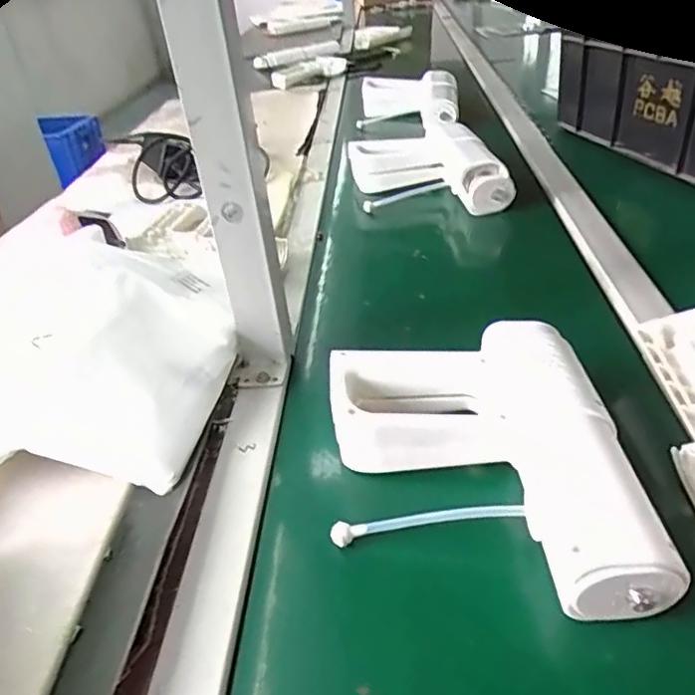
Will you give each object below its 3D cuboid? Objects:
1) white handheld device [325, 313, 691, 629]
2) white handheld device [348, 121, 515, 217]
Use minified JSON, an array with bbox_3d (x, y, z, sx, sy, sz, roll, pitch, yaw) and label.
[{"bbox_3d":[0.085,0.071,0.378,0.172,0.061,0.210,-8,35,-3],"label":"white handheld device"},{"bbox_3d":[0.101,-0.236,0.780,0.170,0.065,0.177,-10,36,-5],"label":"white handheld device"}]

